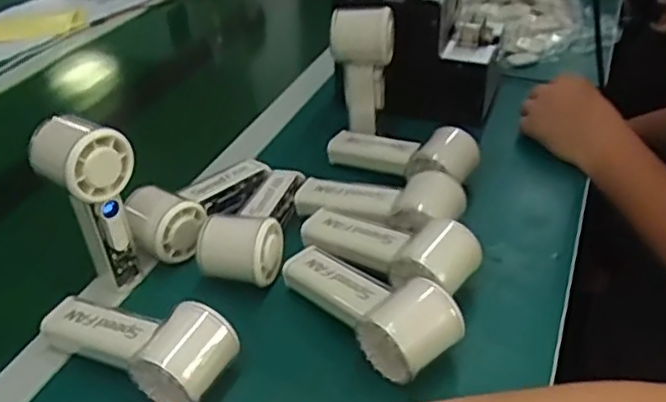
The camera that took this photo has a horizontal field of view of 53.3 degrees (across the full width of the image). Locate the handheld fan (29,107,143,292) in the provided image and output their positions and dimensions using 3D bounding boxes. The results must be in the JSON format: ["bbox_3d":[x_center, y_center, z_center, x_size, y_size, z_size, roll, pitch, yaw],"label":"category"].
[{"bbox_3d":[-0.197,0.000,0.538,0.066,0.140,0.053,23,42,31],"label":"handheld fan"}]

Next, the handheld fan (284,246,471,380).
[{"bbox_3d":[0.026,0.074,0.506,0.061,0.068,0.158,-24,41,-29],"label":"handheld fan"}]

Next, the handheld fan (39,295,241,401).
[{"bbox_3d":[-0.143,0.099,0.490,0.157,0.055,0.062,18,40,27],"label":"handheld fan"}]

